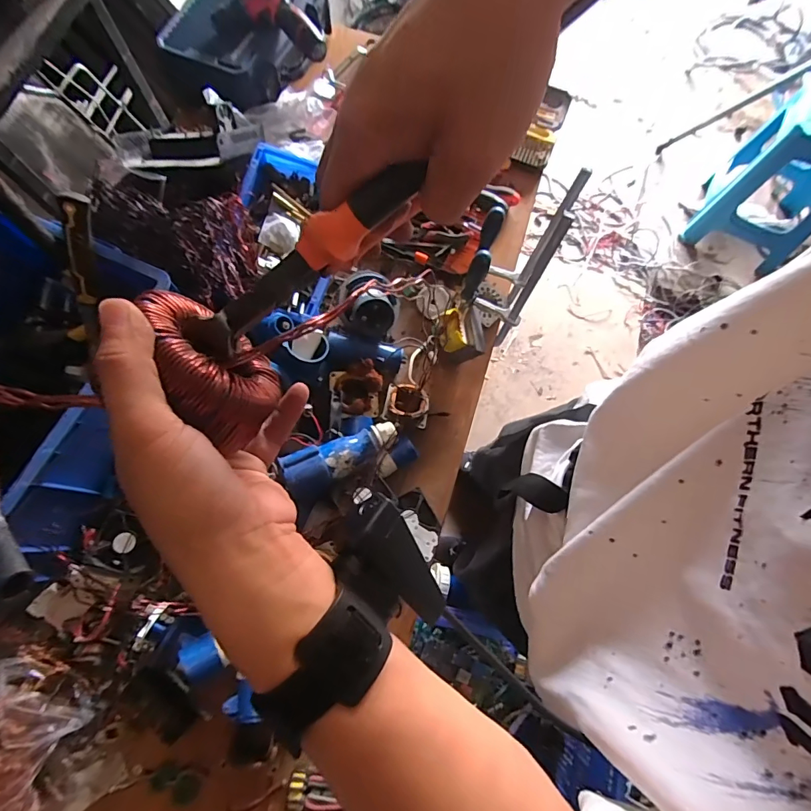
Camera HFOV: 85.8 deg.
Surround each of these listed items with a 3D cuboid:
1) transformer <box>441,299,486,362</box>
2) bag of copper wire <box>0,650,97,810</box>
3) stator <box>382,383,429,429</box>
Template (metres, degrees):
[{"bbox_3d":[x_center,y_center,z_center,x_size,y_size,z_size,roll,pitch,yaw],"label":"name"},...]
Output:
[{"bbox_3d":[0.100,-0.134,0.784,0.077,0.060,0.096,-11,73,-4],"label":"transformer"},{"bbox_3d":[-0.523,0.444,0.586,0.148,0.075,0.185,25,74,7],"label":"bag of copper wire"},{"bbox_3d":[0.003,0.000,0.753,0.078,0.042,0.079,10,60,5],"label":"stator"}]

